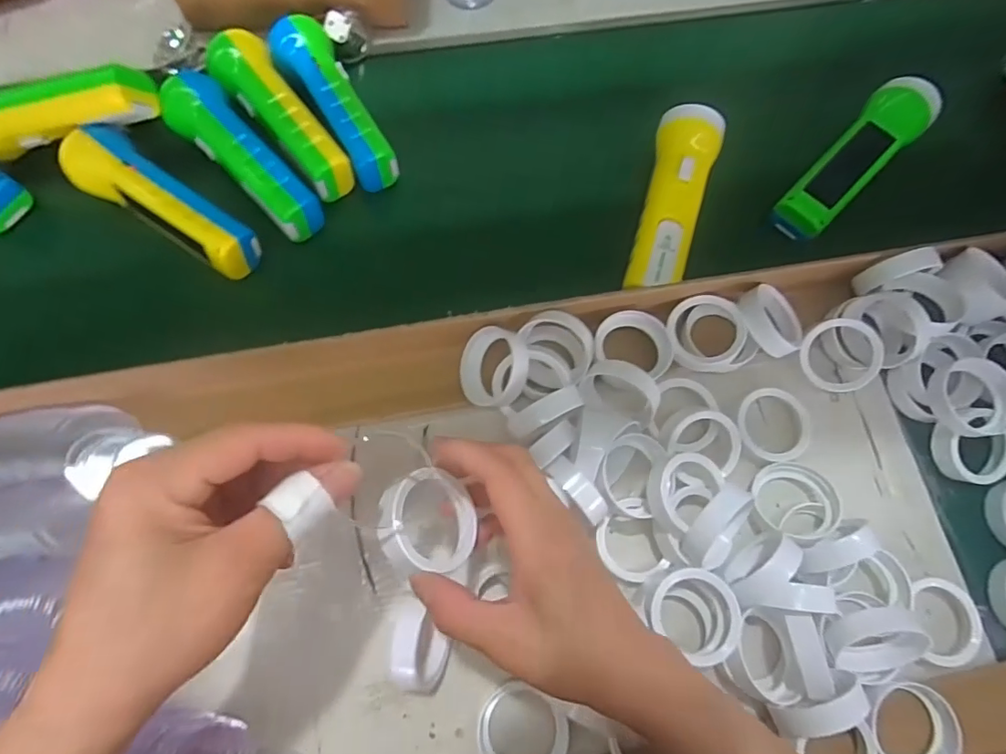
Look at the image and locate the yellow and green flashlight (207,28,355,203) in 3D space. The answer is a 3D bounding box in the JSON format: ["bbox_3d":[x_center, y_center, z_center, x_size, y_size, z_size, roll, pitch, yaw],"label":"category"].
[{"bbox_3d":[-0.187,-0.218,0.428,0.052,0.049,0.161,-36,77,-12],"label":"yellow and green flashlight"}]

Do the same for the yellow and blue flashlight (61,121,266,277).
[{"bbox_3d":[-0.262,-0.132,0.395,0.155,0.043,0.050,36,74,9],"label":"yellow and blue flashlight"}]

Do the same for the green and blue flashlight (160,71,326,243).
[{"bbox_3d":[-0.209,-0.175,0.414,0.044,0.047,0.152,-41,78,-14],"label":"green and blue flashlight"}]

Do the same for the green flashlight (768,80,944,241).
[{"bbox_3d":[0.295,-0.181,0.429,0.052,0.044,0.158,41,75,10],"label":"green flashlight"}]

